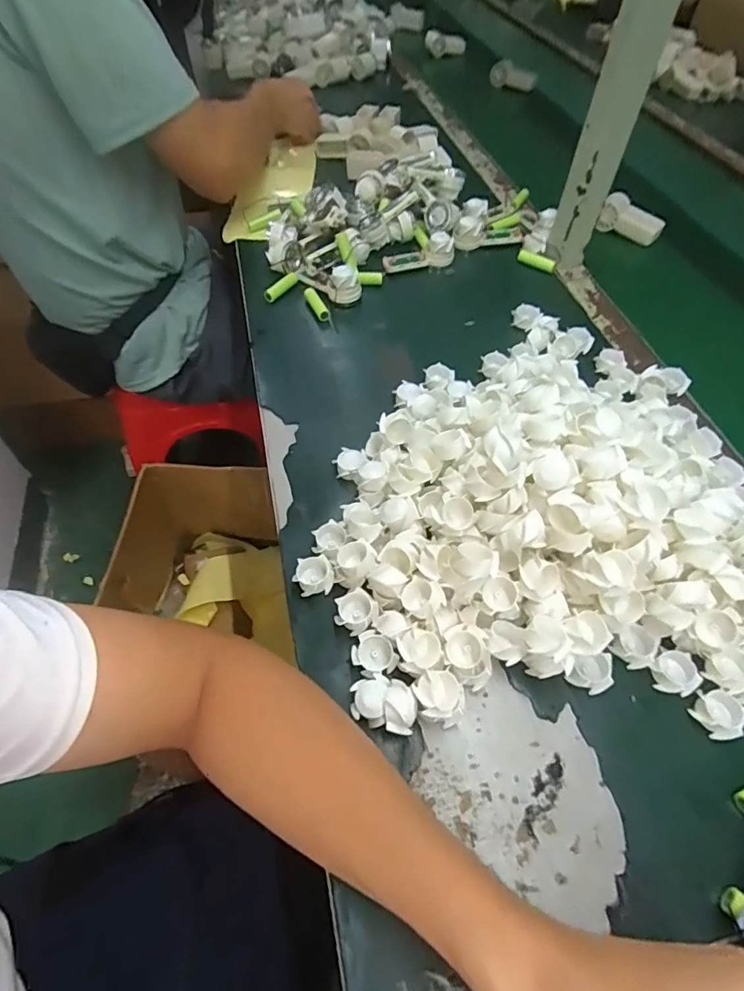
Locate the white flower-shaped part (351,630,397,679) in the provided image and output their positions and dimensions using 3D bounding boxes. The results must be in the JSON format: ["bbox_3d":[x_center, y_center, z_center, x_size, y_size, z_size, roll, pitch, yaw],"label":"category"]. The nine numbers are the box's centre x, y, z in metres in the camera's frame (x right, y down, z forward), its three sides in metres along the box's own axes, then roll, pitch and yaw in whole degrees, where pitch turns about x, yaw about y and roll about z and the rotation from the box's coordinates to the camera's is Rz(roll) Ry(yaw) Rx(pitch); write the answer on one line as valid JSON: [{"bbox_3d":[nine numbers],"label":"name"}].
[{"bbox_3d":[0.001,0.115,0.373,0.028,0.017,0.031,-35,63,-23],"label":"white flower-shaped part"}]

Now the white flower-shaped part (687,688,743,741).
[{"bbox_3d":[0.235,0.149,0.354,0.031,0.014,0.031,1,55,-1],"label":"white flower-shaped part"}]

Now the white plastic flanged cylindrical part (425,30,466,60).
[{"bbox_3d":[0.158,-0.966,1.121,0.111,0.041,0.024,-17,56,-29],"label":"white plastic flanged cylindrical part"}]

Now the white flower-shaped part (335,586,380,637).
[{"bbox_3d":[-0.012,0.088,0.387,0.031,0.019,0.031,1,55,-1],"label":"white flower-shaped part"}]

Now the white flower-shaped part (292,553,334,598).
[{"bbox_3d":[-0.046,0.063,0.408,0.029,0.014,0.029,-11,56,-9],"label":"white flower-shaped part"}]

